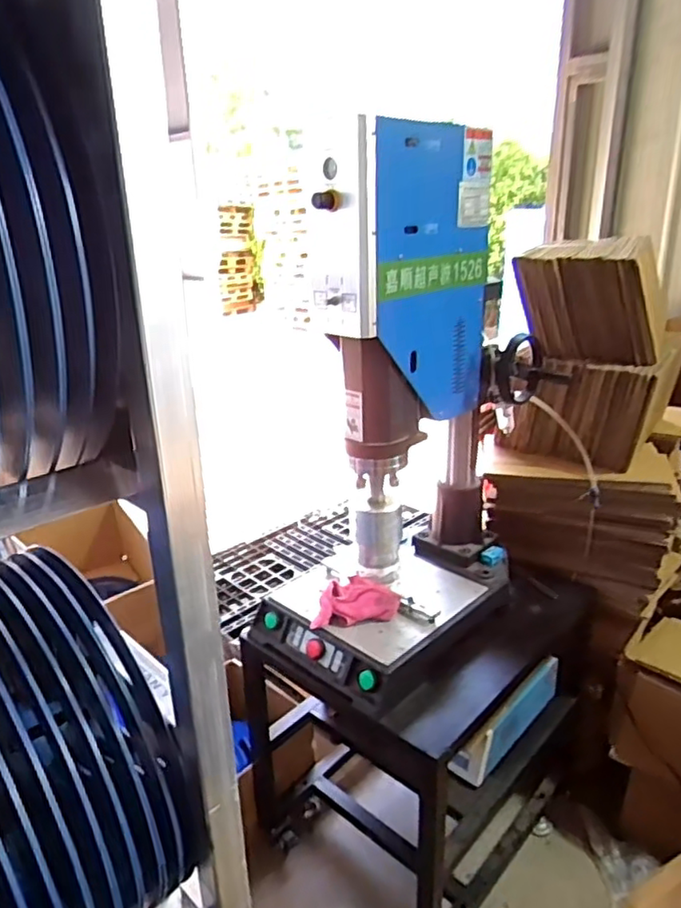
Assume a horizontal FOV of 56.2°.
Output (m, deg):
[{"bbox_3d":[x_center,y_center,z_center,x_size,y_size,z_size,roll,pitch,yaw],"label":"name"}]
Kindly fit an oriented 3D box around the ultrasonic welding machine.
[{"bbox_3d":[0.118,-0.090,1.331,0.383,1.002,0.547,16,27,38],"label":"ultrasonic welding machine"}]

